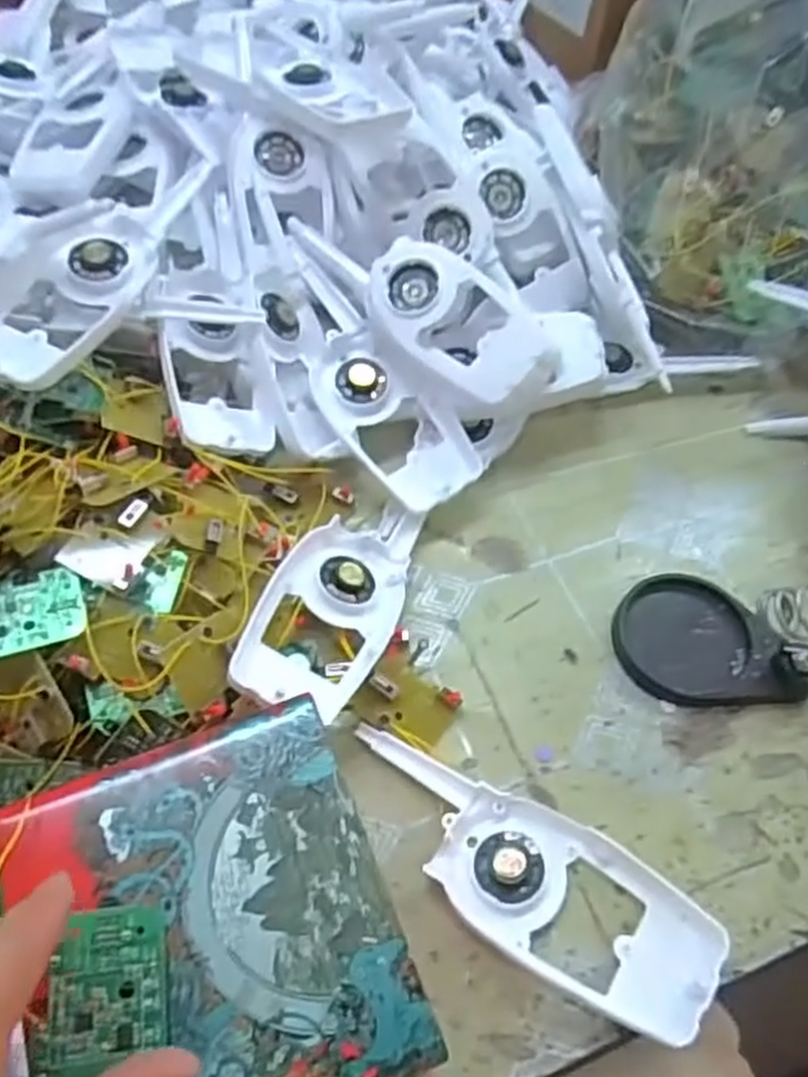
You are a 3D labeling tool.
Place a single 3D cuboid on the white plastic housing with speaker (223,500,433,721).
[{"bbox_3d":[-0.031,0.029,0.373,0.060,0.024,0.138,23,44,12],"label":"white plastic housing with speaker"}]

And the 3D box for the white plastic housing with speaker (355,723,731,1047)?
[{"bbox_3d":[0.047,0.132,0.321,0.159,0.027,0.058,30,60,16],"label":"white plastic housing with speaker"}]

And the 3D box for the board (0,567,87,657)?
[{"bbox_3d":[-0.154,0.030,0.324,0.042,0.004,0.031,-15,64,-20],"label":"board"}]

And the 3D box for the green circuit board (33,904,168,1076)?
[{"bbox_3d":[-0.082,0.125,0.218,0.031,0.004,0.042,6,50,-22],"label":"green circuit board"}]

